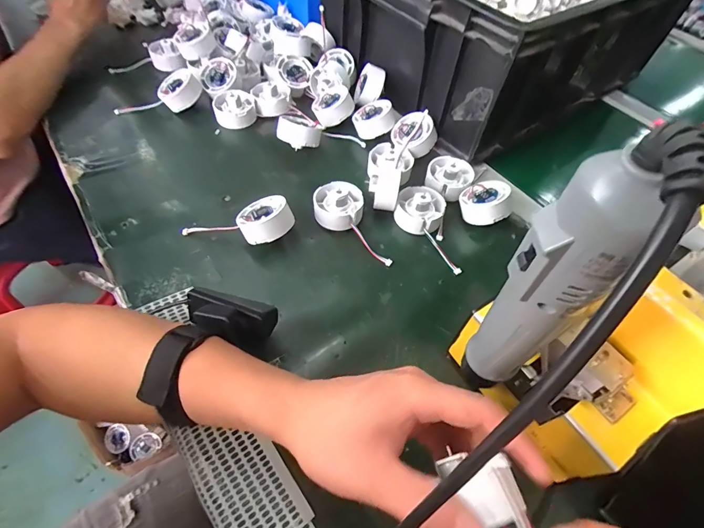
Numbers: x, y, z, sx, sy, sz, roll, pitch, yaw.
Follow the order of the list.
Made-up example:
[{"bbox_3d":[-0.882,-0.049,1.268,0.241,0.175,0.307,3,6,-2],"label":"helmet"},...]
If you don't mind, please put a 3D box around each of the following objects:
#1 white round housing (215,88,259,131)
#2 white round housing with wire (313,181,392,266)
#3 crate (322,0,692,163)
[{"bbox_3d":[-0.160,-0.217,0.515,0.054,0.034,0.054,-7,56,-9],"label":"white round housing"},{"bbox_3d":[-0.005,-0.044,0.404,0.056,0.031,0.108,-15,58,-14],"label":"white round housing with wire"},{"bbox_3d":[0.213,-0.396,0.557,0.437,0.146,0.372,-32,63,-23],"label":"crate"}]

